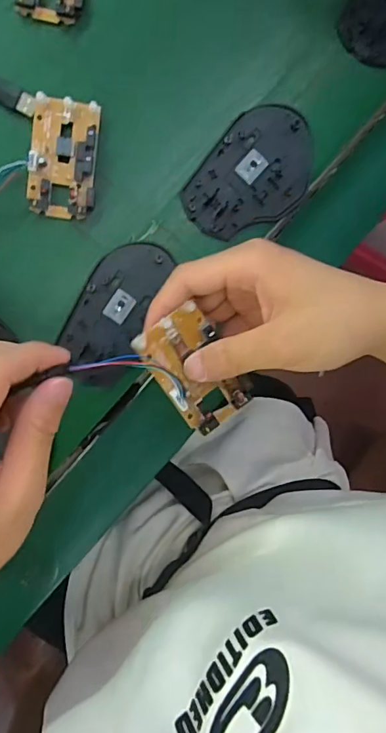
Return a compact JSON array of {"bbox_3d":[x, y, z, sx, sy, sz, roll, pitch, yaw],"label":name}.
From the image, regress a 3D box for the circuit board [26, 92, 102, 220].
[{"bbox_3d":[-0.091,-0.147,0.347,0.046,0.016,0.078,4,92,-11],"label":"circuit board"}]

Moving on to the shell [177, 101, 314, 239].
[{"bbox_3d":[0.047,-0.143,0.372,0.072,0.006,0.111,42,85,-10],"label":"shell"}]

